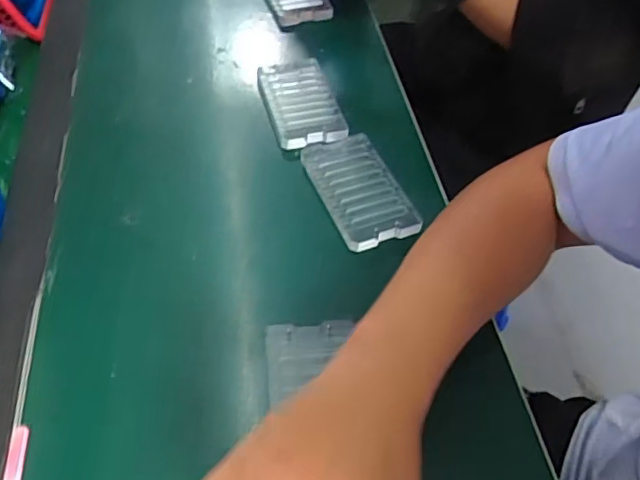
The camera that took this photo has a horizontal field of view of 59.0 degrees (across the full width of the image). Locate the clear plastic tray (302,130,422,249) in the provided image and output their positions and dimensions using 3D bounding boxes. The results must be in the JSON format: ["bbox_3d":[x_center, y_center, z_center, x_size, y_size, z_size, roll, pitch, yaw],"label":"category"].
[{"bbox_3d":[0.033,-0.049,0.516,0.067,0.012,0.130,-18,55,-14],"label":"clear plastic tray"}]

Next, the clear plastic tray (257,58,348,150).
[{"bbox_3d":[-0.021,-0.147,0.593,0.069,0.019,0.126,-12,54,-10],"label":"clear plastic tray"}]

